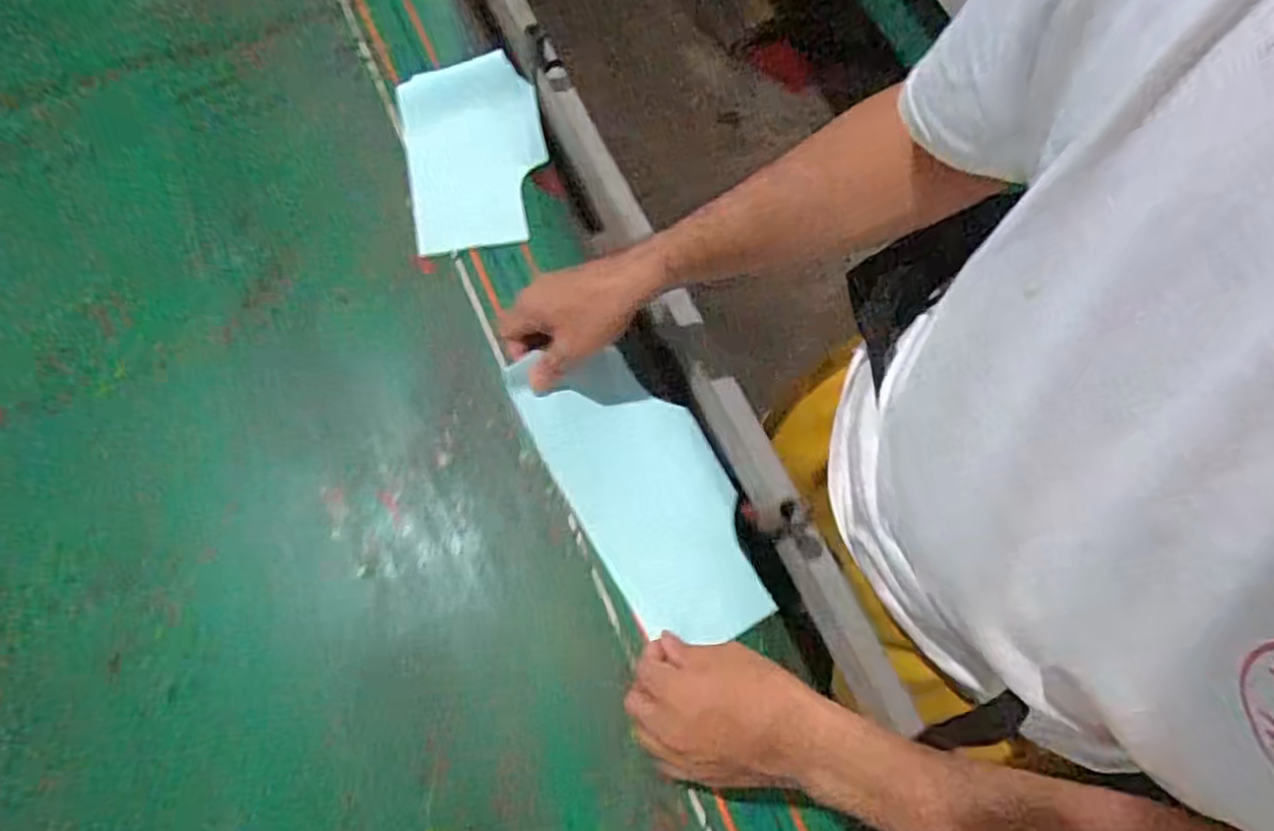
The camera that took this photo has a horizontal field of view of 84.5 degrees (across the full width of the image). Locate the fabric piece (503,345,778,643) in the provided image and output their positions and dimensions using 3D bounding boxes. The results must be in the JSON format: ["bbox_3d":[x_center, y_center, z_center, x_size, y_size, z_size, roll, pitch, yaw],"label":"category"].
[{"bbox_3d":[0.009,0.057,0.587,0.131,0.030,0.271,-34,83,-15],"label":"fabric piece"}]

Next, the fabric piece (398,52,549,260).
[{"bbox_3d":[-0.180,-0.283,0.781,0.144,0.216,0.010,-6,47,-14],"label":"fabric piece"}]

